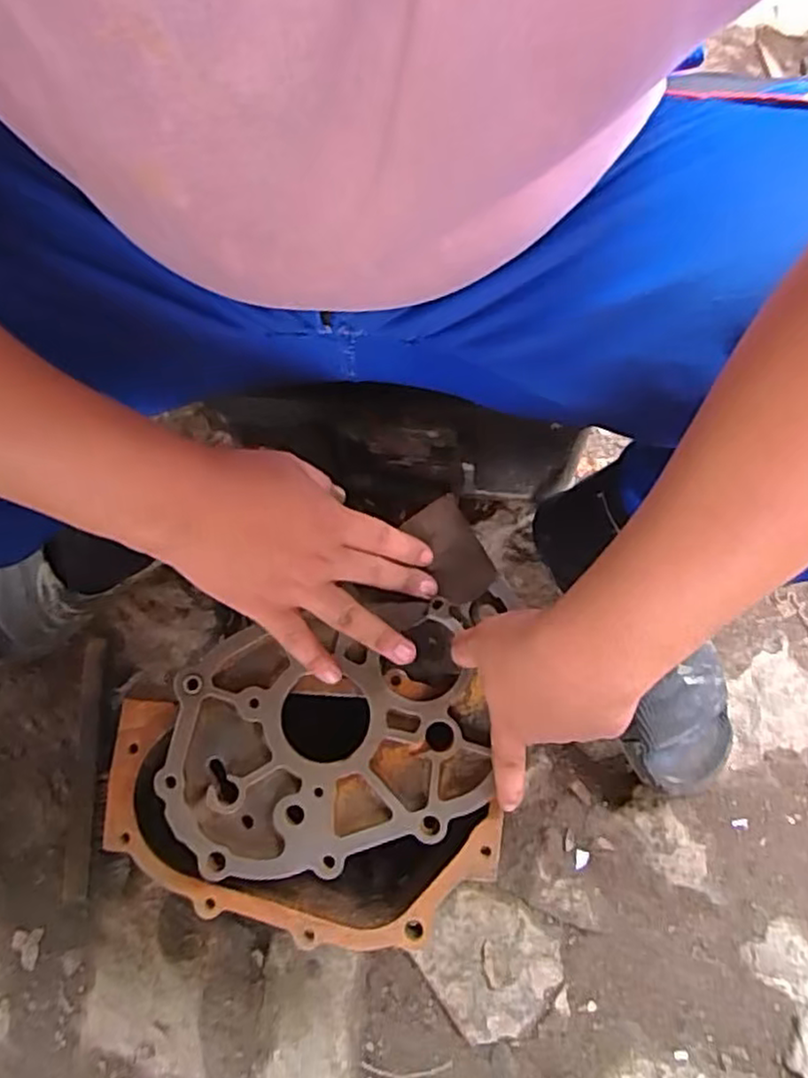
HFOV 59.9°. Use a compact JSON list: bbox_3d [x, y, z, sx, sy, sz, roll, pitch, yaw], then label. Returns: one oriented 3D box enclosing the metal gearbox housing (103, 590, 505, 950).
[{"bbox_3d":[-0.071,0.180,0.517,0.259,0.128,0.211,-7,71,0],"label":"metal gearbox housing"}]

